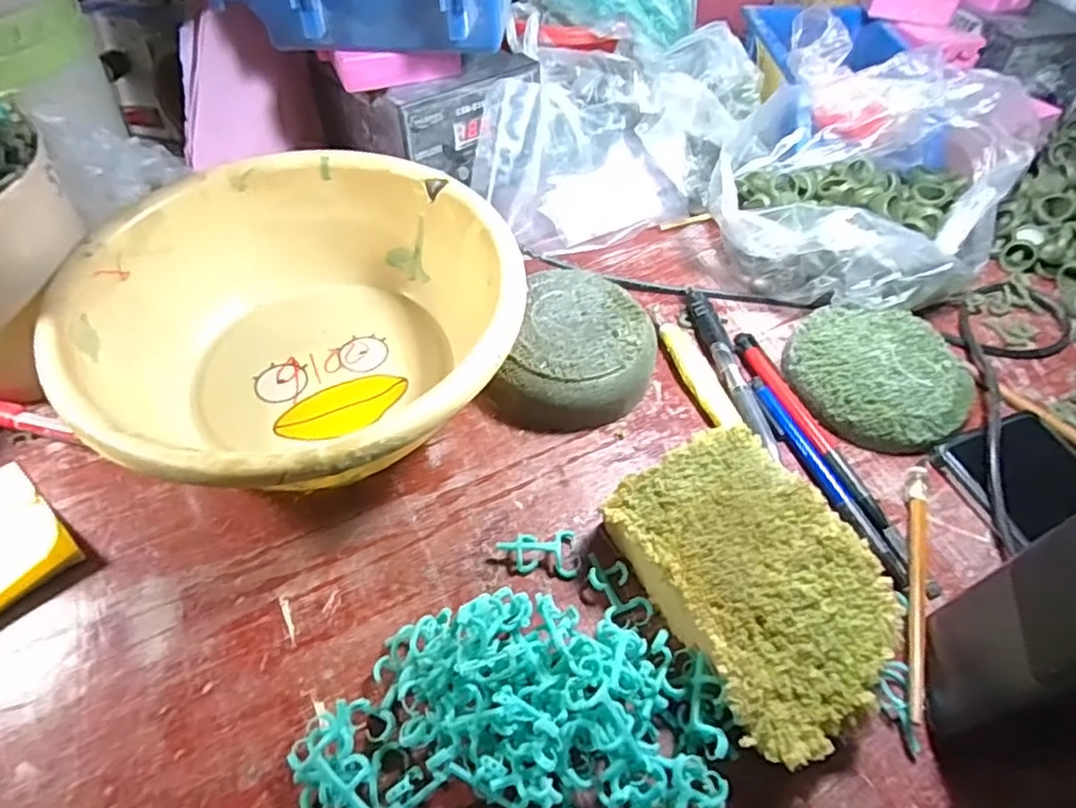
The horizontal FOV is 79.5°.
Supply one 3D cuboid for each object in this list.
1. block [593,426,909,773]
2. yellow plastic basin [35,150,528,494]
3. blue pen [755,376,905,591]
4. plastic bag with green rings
[{"bbox_3d":[0.098,0.080,0.299,0.096,0.039,0.133,-23,58,-19],"label":"block"},{"bbox_3d":[-0.124,-0.040,0.352,0.219,0.078,0.220,2,53,-2],"label":"yellow plastic basin"},{"bbox_3d":[0.155,0.037,0.355,0.015,0.005,0.135,-17,56,-16],"label":"blue pen"},{"bbox_3d":[0.228,-0.160,0.446,0.178,0.100,0.196,25,56,15],"label":"plastic bag with green rings"}]

